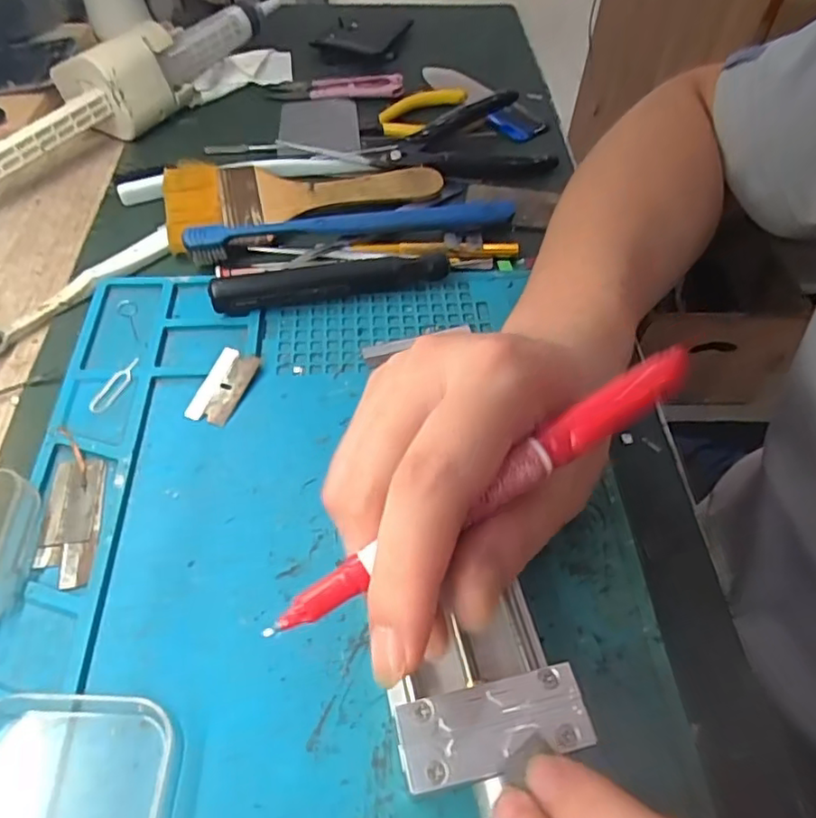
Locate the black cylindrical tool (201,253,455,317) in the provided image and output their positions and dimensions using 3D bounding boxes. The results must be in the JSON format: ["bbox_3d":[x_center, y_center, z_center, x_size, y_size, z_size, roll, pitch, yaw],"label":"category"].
[{"bbox_3d":[-0.039,-0.065,0.318,0.120,0.019,0.016,-9,55,-9],"label":"black cylindrical tool"}]

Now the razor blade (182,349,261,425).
[{"bbox_3d":[-0.086,-0.011,0.287,0.020,0.004,0.039,21,65,7],"label":"razor blade"}]

